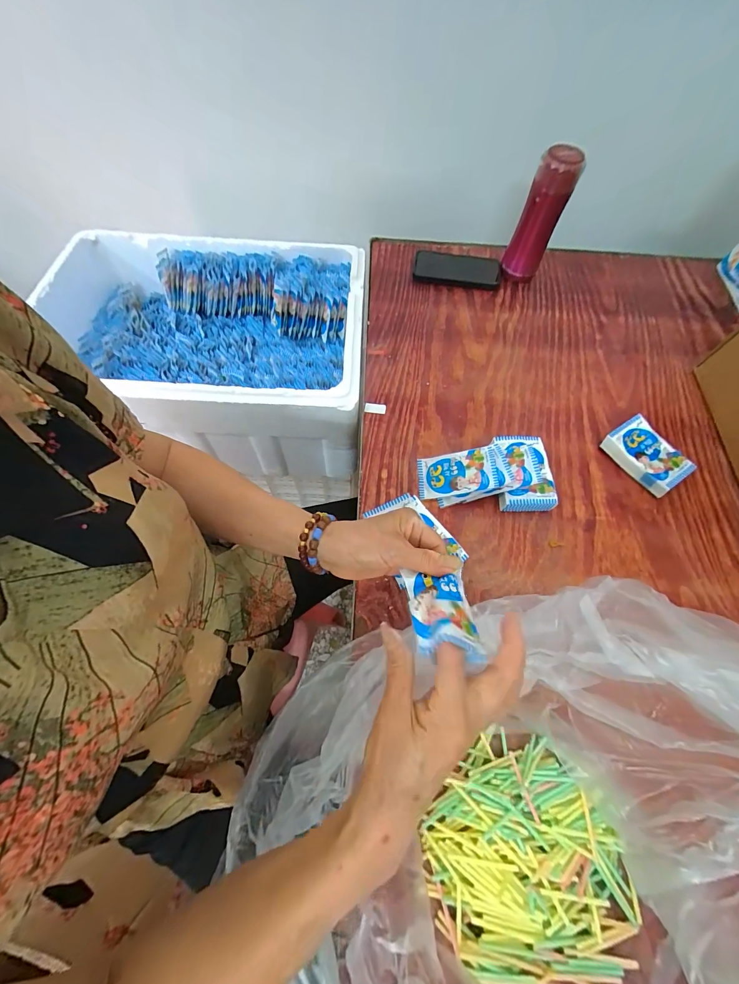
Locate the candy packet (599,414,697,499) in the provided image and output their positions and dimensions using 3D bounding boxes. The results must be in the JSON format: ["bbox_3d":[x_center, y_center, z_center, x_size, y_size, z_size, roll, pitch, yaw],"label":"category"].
[{"bbox_3d":[0.404,-0.054,0.513,0.072,0.033,0.106,-31,69,-15],"label":"candy packet"}]

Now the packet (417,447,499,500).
[{"bbox_3d":[0.120,-0.025,0.484,0.105,0.007,0.064,-8,64,20],"label":"packet"}]

